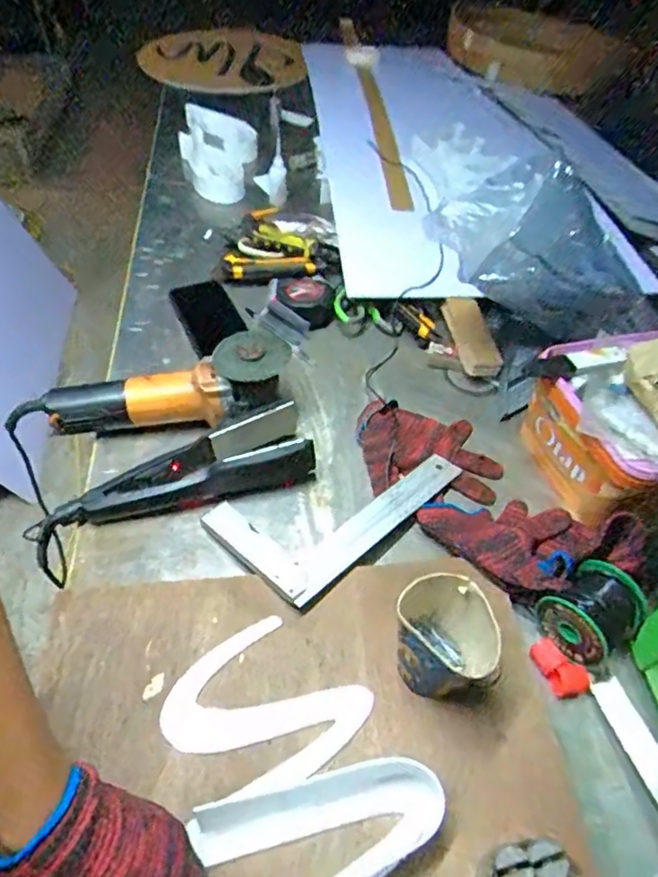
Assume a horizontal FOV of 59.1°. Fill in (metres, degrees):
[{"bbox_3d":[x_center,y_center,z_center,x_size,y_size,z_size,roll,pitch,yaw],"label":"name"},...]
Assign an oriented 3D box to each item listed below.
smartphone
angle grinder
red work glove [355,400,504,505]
[{"bbox_3d":[-0.170,-0.177,0.826,0.082,0.008,0.142,-20,53,-19],"label":"smartphone"},{"bbox_3d":[-0.179,-0.055,0.668,0.282,0.076,0.075,-17,51,0],"label":"angle grinder"},{"bbox_3d":[0.116,0.014,0.680,0.166,0.031,0.118,5,49,2],"label":"red work glove"}]

